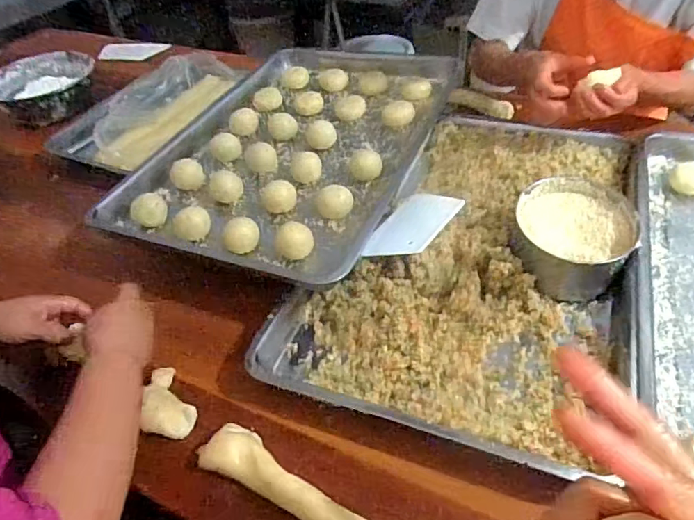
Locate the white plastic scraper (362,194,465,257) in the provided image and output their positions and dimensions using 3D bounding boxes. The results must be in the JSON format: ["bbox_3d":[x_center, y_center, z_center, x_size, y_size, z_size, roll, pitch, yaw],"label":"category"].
[{"bbox_3d":[0.083,-0.044,0.683,0.096,0.008,0.129,9,46,49],"label":"white plastic scraper"}]

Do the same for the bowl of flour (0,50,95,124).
[{"bbox_3d":[-0.628,-0.356,1.101,0.205,0.088,0.218,-3,43,3],"label":"bowl of flour"}]

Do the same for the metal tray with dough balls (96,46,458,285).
[{"bbox_3d":[-0.084,-0.190,0.860,0.382,0.056,0.532,10,45,17],"label":"metal tray with dough balls"}]

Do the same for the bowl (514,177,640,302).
[{"bbox_3d":[0.275,-0.033,0.651,0.140,0.079,0.148,13,58,4],"label":"bowl"}]

